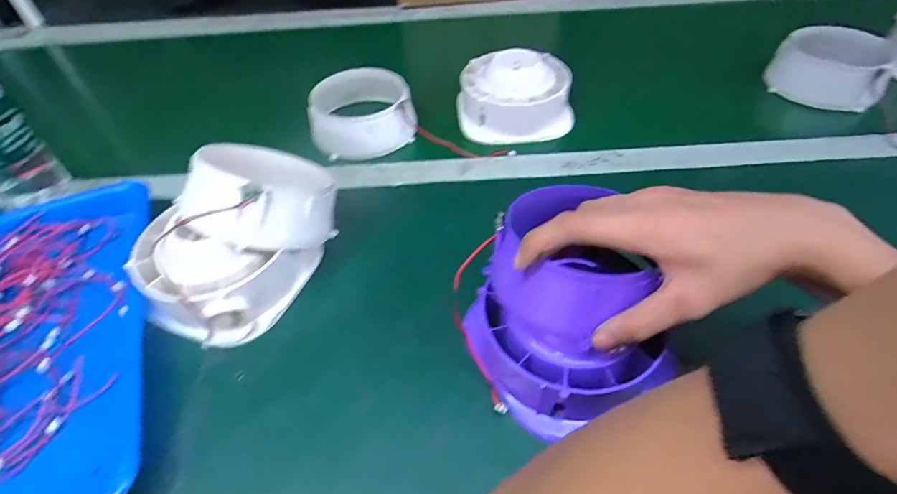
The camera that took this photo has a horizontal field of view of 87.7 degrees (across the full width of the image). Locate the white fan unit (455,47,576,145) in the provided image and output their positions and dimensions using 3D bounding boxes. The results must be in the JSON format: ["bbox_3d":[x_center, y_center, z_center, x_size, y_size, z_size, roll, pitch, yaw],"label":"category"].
[{"bbox_3d":[0.080,-0.188,0.577,0.135,0.072,0.102,-5,47,1],"label":"white fan unit"}]

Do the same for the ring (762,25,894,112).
[{"bbox_3d":[0.483,-0.232,0.592,0.117,0.057,0.124,-2,48,3],"label":"ring"}]

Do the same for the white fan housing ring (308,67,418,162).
[{"bbox_3d":[-0.106,-0.165,0.568,0.121,0.053,0.117,-2,48,3],"label":"white fan housing ring"}]

